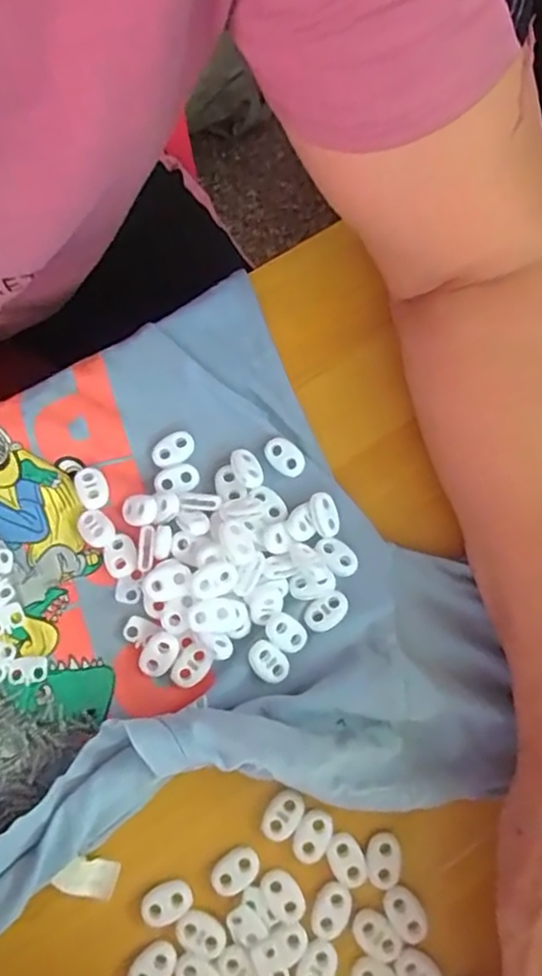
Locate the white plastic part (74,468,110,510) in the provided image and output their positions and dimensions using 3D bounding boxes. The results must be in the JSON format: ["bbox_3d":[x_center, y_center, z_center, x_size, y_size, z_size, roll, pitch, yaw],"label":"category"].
[{"bbox_3d":[-0.090,0.000,0.319,0.015,0.006,0.022,-23,78,-6],"label":"white plastic part"}]

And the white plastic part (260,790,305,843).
[{"bbox_3d":[0.005,0.148,0.287,0.014,0.004,0.022,38,80,8],"label":"white plastic part"}]

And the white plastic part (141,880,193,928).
[{"bbox_3d":[-0.046,0.183,0.279,0.022,0.004,0.015,-27,79,-6],"label":"white plastic part"}]

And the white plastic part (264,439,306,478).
[{"bbox_3d":[0.007,-0.016,0.324,0.015,0.004,0.023,-40,80,-9],"label":"white plastic part"}]

